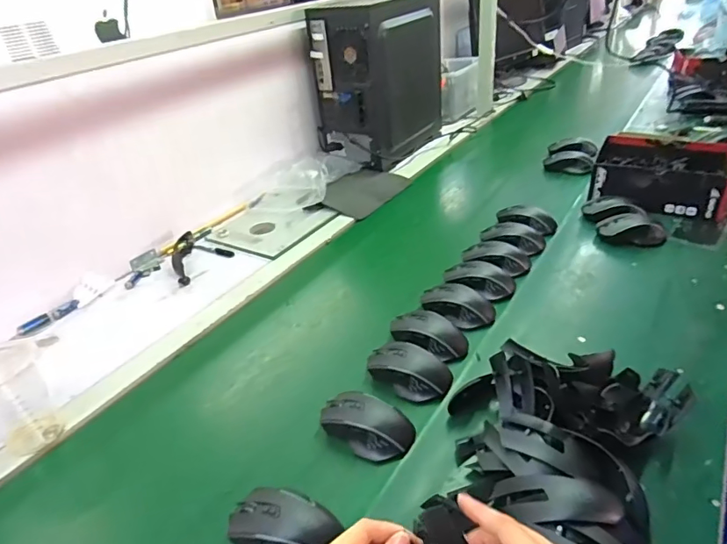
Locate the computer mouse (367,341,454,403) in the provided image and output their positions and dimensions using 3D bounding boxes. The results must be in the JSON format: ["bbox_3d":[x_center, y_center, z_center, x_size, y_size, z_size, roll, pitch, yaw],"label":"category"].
[{"bbox_3d":[0.060,0.130,0.676,0.121,0.043,0.065,19,41,33],"label":"computer mouse"}]

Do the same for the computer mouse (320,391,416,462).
[{"bbox_3d":[0.003,0.185,0.603,0.117,0.035,0.067,11,37,24],"label":"computer mouse"}]

